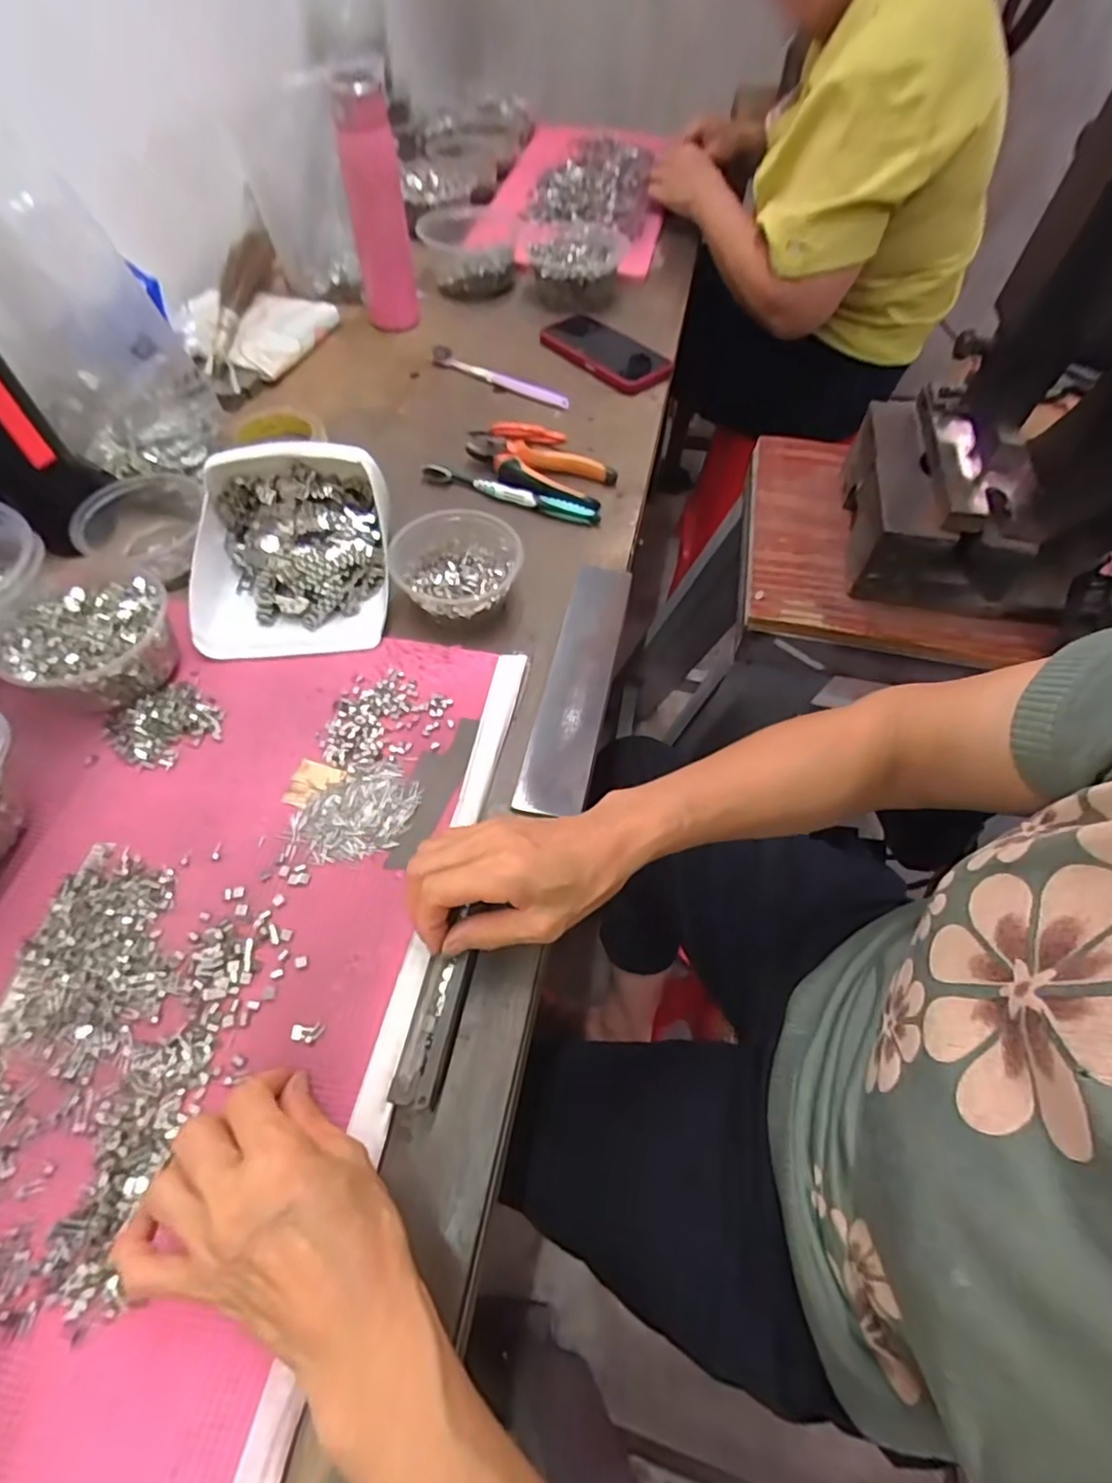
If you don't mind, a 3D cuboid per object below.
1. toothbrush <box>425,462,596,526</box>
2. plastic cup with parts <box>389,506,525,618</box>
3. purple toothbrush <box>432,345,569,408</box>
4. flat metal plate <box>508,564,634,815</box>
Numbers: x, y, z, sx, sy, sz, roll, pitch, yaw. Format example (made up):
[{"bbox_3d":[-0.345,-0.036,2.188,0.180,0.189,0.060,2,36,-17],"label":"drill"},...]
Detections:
[{"bbox_3d":[-0.047,-0.244,0.615,0.184,0.015,0.012,19,59,11],"label":"toothbrush"},{"bbox_3d":[-0.082,-0.144,0.529,0.107,0.046,0.101,0,57,0],"label":"plastic cup with parts"},{"bbox_3d":[-0.067,-0.424,0.731,0.183,0.014,0.011,26,61,15],"label":"purple toothbrush"},{"bbox_3d":[0.019,-0.053,0.500,0.048,0.011,0.236,11,58,6],"label":"flat metal plate"}]

